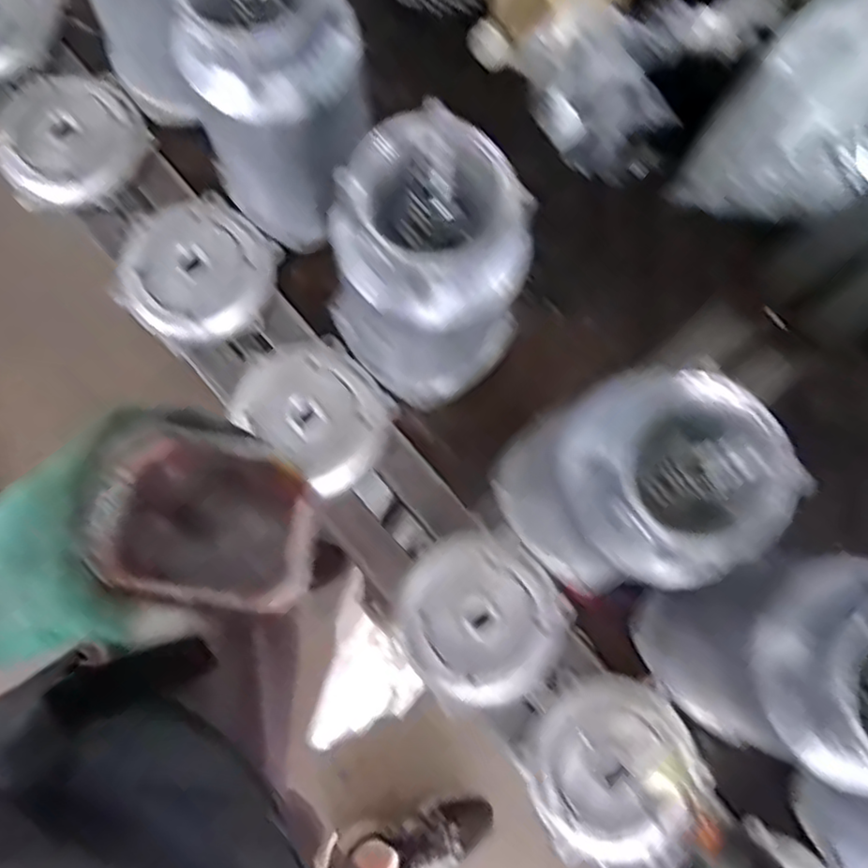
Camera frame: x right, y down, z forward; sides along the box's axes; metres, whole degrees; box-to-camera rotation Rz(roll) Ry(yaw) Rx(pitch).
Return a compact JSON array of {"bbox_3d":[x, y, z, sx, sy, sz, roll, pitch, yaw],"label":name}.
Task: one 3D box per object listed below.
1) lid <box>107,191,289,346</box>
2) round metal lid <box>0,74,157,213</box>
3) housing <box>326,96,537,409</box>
[{"bbox_3d":[-0.201,-0.141,0.576,0.126,0.018,0.126,0,78,0],"label":"lid"},{"bbox_3d":[-0.329,-0.267,0.593,0.127,0.025,0.131,-40,81,-7],"label":"round metal lid"},{"bbox_3d":[-0.003,-0.103,0.465,0.104,0.217,0.112,0,78,0],"label":"housing"}]

